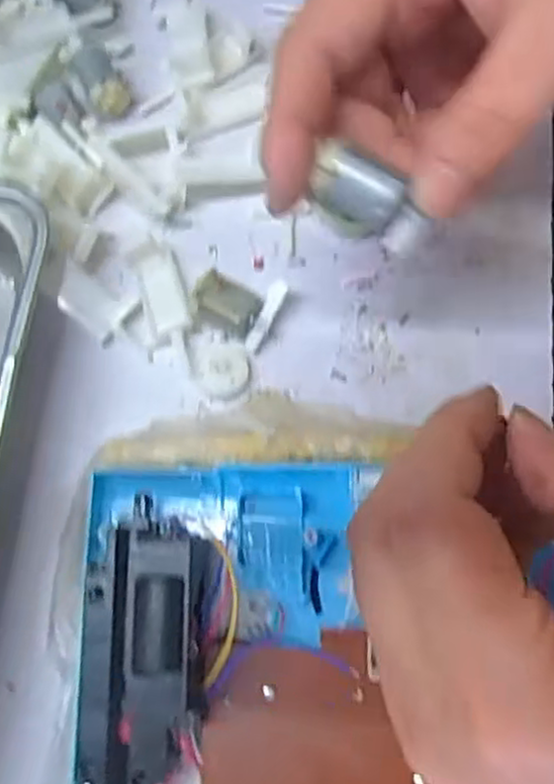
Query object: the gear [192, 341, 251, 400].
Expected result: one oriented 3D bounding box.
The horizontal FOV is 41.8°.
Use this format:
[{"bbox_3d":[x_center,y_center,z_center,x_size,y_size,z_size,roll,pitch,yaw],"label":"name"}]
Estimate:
[{"bbox_3d":[-0.023,-0.010,0.297,0.023,0.006,0.024,0,78,1],"label":"gear"}]

